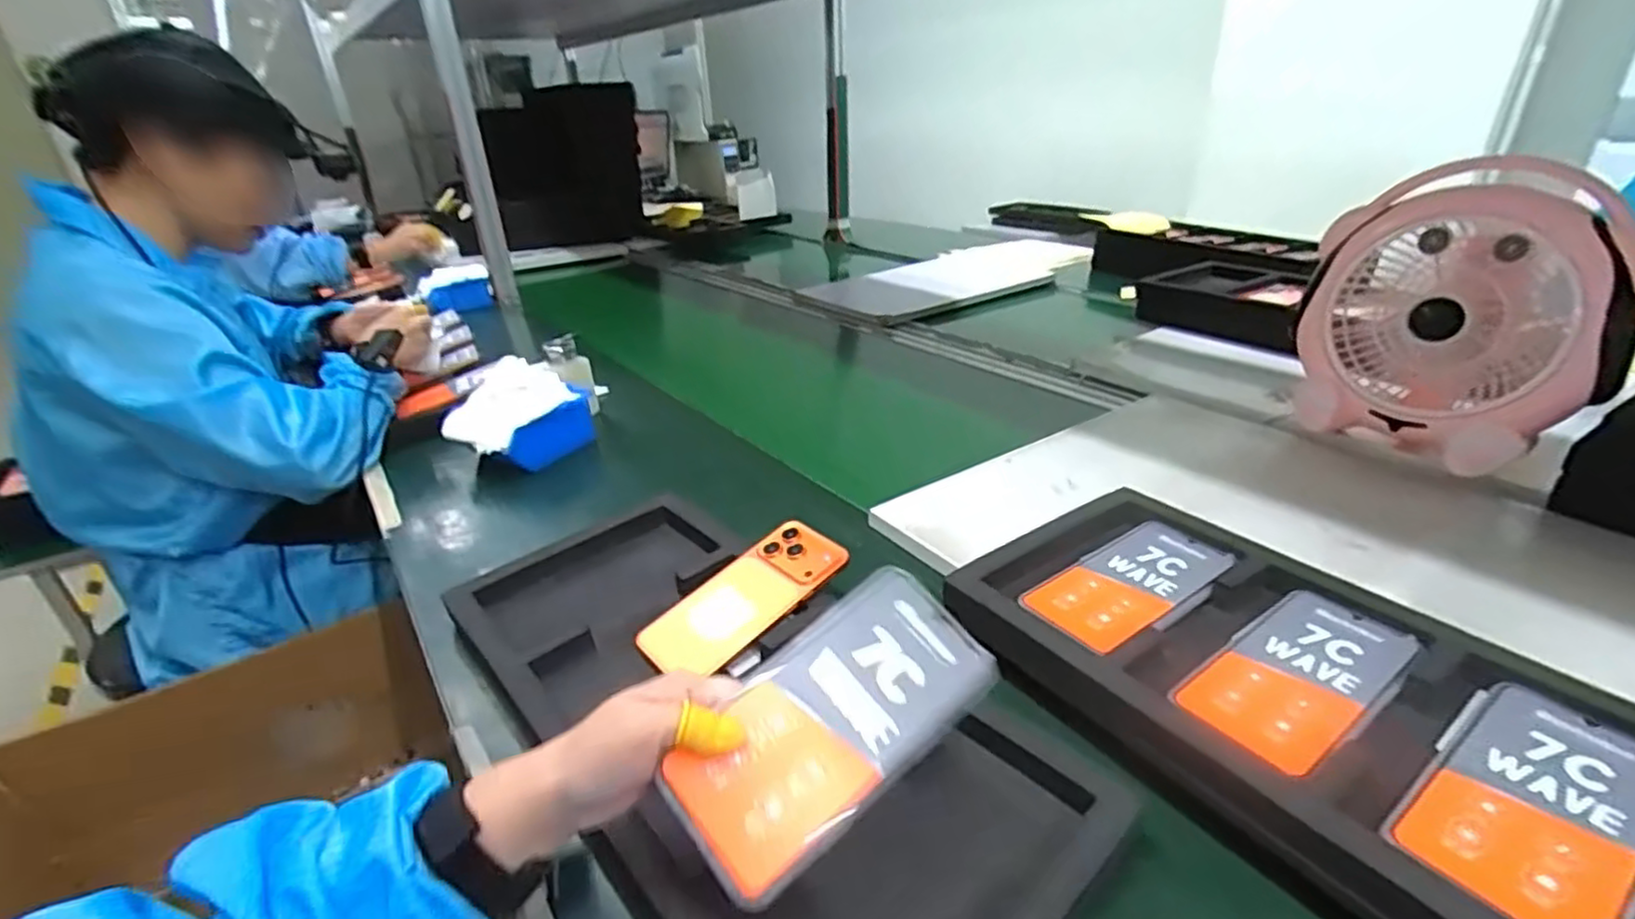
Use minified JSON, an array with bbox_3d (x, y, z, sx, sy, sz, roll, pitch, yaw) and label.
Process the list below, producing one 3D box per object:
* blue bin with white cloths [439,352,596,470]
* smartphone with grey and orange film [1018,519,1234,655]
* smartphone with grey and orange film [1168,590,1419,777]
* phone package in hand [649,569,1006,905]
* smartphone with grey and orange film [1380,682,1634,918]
[{"bbox_3d":[-0.363,-0.051,0.855,0.117,0.098,0.143,16,32,32],"label":"blue bin with white cloths"},{"bbox_3d":[0.228,0.088,0.510,0.172,0.008,0.080,-18,31,-28],"label":"smartphone with grey and orange film"},{"bbox_3d":[0.294,0.129,0.427,0.162,0.007,0.077,-20,32,-31],"label":"smartphone with grey and orange film"},{"bbox_3d":[0.009,0.125,0.342,0.168,0.008,0.081,-32,64,-26],"label":"phone package in hand"},{"bbox_3d":[0.356,0.167,0.347,0.165,0.007,0.079,-18,31,-29],"label":"smartphone with grey and orange film"}]

